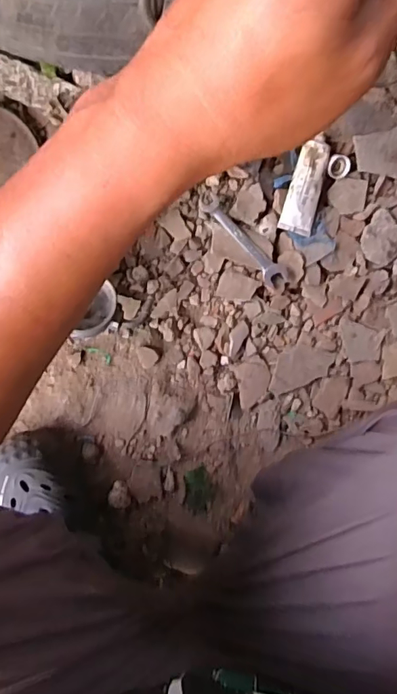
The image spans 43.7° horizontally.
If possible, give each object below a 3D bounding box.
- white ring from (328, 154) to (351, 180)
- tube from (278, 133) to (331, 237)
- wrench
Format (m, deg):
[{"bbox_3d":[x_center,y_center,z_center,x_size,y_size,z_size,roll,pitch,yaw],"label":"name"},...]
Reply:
[{"bbox_3d":[0.182,-0.233,0.640,0.029,0.009,0.030,0,95,-5],"label":"white ring"},{"bbox_3d":[0.139,-0.207,0.636,0.042,0.022,0.120,15,93,-6],"label":"tube"},{"bbox_3d":[0.059,-0.142,0.646,0.028,0.016,0.149,-41,97,-1],"label":"wrench"}]

